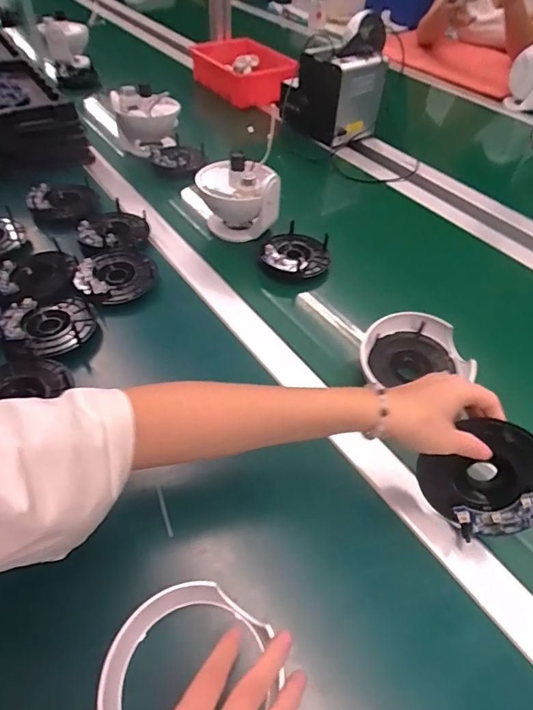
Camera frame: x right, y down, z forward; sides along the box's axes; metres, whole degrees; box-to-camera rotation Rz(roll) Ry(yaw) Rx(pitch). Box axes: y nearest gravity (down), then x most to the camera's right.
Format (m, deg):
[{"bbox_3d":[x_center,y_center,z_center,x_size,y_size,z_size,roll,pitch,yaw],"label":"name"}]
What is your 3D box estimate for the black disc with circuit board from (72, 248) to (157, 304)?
[{"bbox_3d":[-0.193,-0.103,0.575,0.099,0.017,0.093,2,49,-2],"label":"black disc with circuit board"}]

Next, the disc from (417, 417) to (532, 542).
[{"bbox_3d":[0.182,0.103,0.374,0.096,0.099,0.017,65,22,0],"label":"disc"}]

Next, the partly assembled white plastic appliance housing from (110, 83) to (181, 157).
[{"bbox_3d":[-0.214,-0.420,0.802,0.111,0.102,0.081,-6,49,-9],"label":"partly assembled white plastic appliance housing"}]

